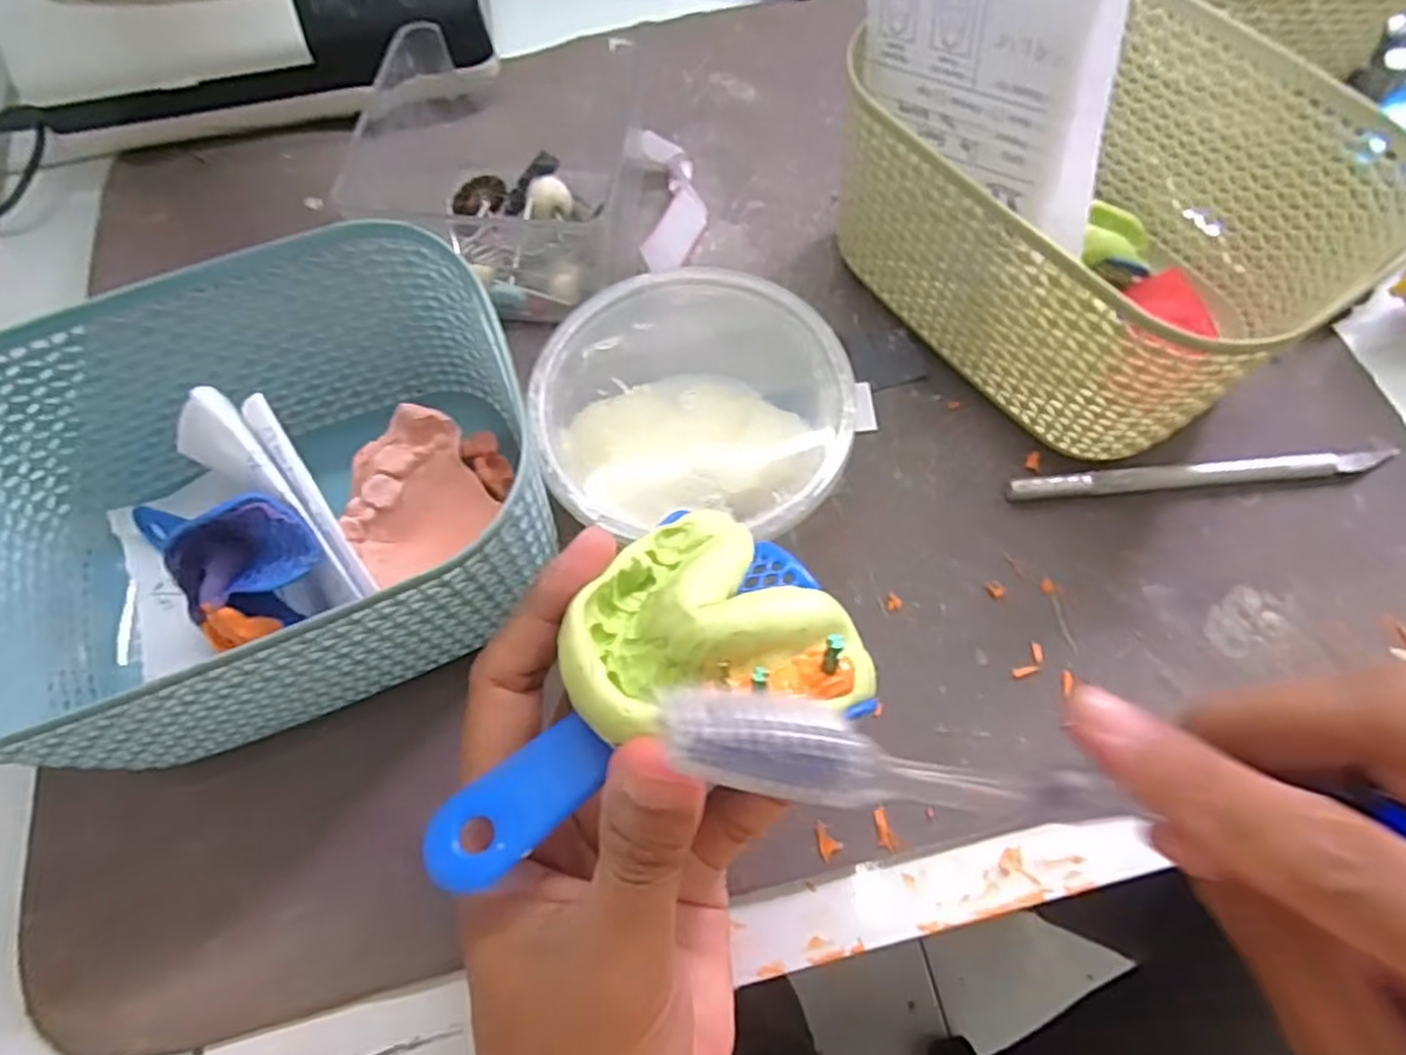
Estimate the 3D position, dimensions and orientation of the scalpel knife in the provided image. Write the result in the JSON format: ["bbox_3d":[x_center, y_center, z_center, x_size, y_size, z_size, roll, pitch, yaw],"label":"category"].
[{"bbox_3d":[0.174,-0.019,0.270,0.130,0.009,0.009,-4,67,-1],"label":"scalpel knife"}]

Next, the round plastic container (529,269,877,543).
[{"bbox_3d":[-0.003,-0.033,0.264,0.098,0.041,0.101,0,67,1],"label":"round plastic container"}]

